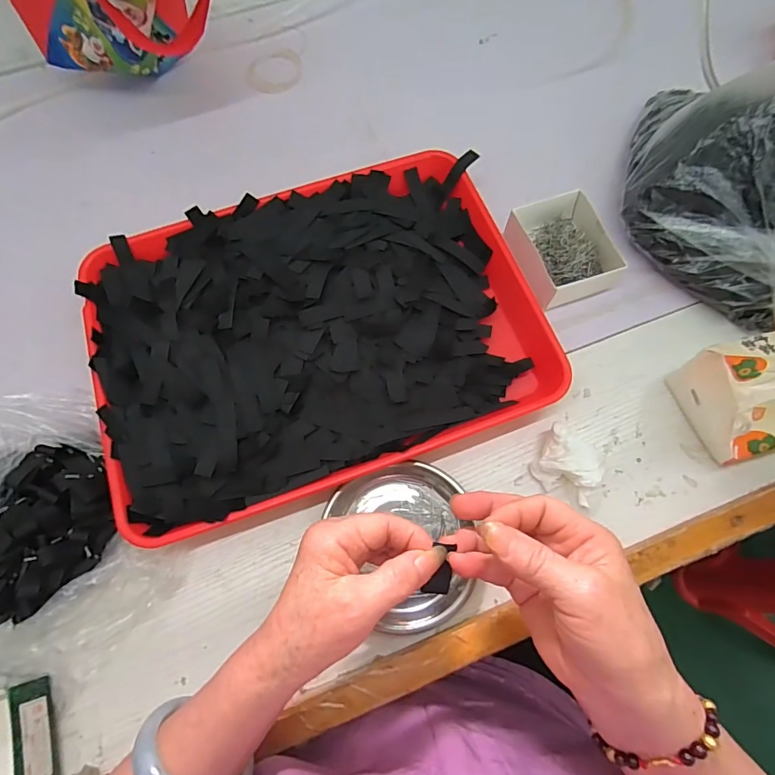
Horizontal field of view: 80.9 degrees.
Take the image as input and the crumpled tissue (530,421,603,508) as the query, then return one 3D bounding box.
[{"bbox_3d":[0.159,0.066,0.395,0.052,0.027,0.055,28,73,10],"label":"crumpled tissue"}]

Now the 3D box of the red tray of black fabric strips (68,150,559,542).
[{"bbox_3d":[-0.067,-0.058,0.436,0.392,0.040,0.292,-19,72,-6],"label":"red tray of black fabric strips"}]

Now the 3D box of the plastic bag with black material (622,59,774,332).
[{"bbox_3d":[0.386,-0.204,0.432,0.266,0.143,0.259,22,73,8],"label":"plastic bag with black material"}]

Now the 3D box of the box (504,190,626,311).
[{"bbox_3d":[0.179,-0.141,0.464,0.081,0.034,0.105,-21,72,-7],"label":"box"}]

